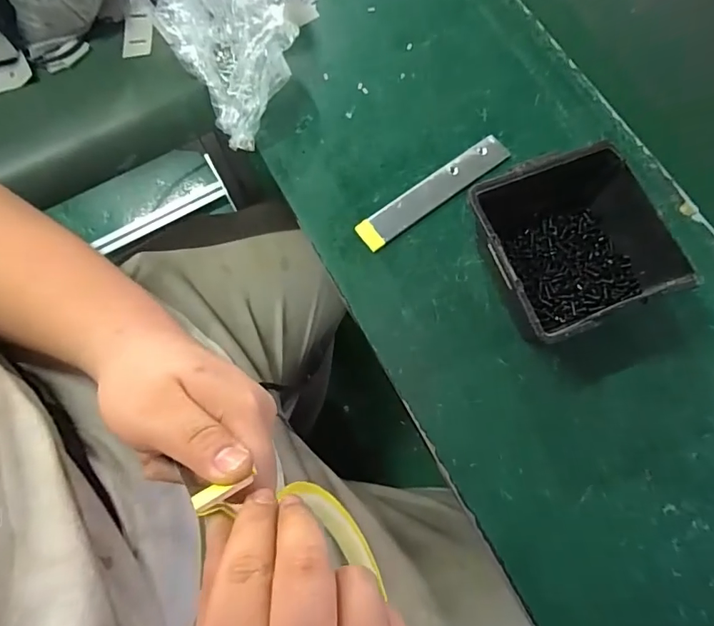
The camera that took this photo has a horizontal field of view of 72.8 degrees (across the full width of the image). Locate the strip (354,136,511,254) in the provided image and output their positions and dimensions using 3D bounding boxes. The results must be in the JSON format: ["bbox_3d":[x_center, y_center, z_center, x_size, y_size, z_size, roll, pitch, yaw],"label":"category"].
[{"bbox_3d":[0.063,-0.100,0.398,0.141,0.010,0.025,-35,76,-10],"label":"strip"}]

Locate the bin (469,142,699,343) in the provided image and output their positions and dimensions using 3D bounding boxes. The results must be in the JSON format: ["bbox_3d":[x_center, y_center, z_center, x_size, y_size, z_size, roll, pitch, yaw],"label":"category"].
[{"bbox_3d":[0.154,-0.049,0.351,0.131,0.065,0.122,-19,74,-6],"label":"bin"}]

